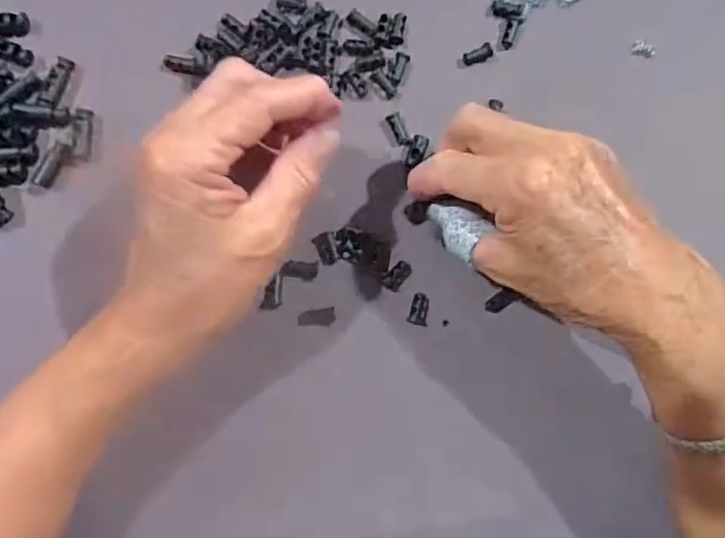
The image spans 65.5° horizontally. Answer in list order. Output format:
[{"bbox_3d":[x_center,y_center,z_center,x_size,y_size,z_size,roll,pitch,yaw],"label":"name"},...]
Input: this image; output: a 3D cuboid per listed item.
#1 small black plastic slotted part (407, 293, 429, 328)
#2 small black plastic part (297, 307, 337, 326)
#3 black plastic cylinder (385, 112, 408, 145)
[{"bbox_3d":[0.032,0.022,0.304,0.012,0.004,0.017,17,83,-7],"label":"small black plastic slotted part"},{"bbox_3d":[-0.024,0.026,0.298,0.020,0.004,0.009,-8,87,-9],"label":"small black plastic part"},{"bbox_3d":[0.020,-0.077,0.310,0.007,0.006,0.018,-30,112,-9],"label":"black plastic cylinder"}]

